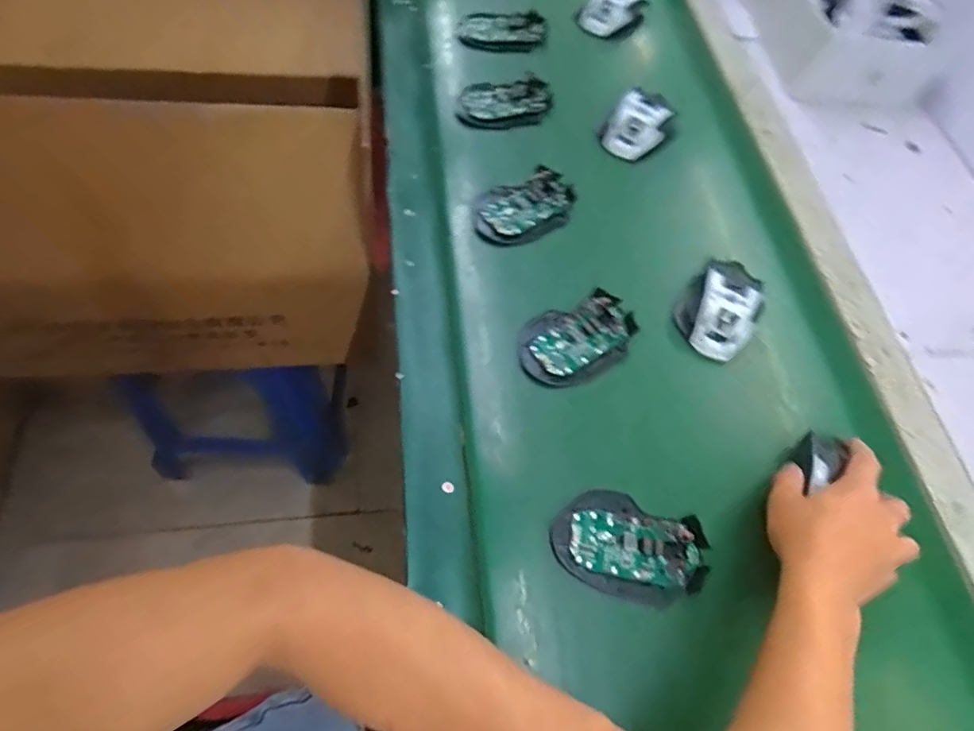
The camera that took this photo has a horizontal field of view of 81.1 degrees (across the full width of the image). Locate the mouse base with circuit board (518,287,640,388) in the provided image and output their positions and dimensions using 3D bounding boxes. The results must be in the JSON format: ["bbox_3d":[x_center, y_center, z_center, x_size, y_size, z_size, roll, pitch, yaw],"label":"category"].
[{"bbox_3d":[0.084,-0.024,0.524,0.115,0.021,0.072,-24,67,-19],"label":"mouse base with circuit board"}]

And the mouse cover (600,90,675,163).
[{"bbox_3d":[0.175,-0.282,0.664,0.066,0.033,0.091,31,62,9],"label":"mouse cover"}]

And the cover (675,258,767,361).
[{"bbox_3d":[0.228,-0.053,0.552,0.075,0.044,0.089,26,61,7],"label":"cover"}]

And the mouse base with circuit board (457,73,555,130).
[{"bbox_3d":[0.022,-0.307,0.662,0.119,0.023,0.054,-16,65,-16],"label":"mouse base with circuit board"}]

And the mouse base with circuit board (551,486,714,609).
[{"bbox_3d":[0.110,0.139,0.435,0.118,0.013,0.074,17,69,2],"label":"mouse base with circuit board"}]

